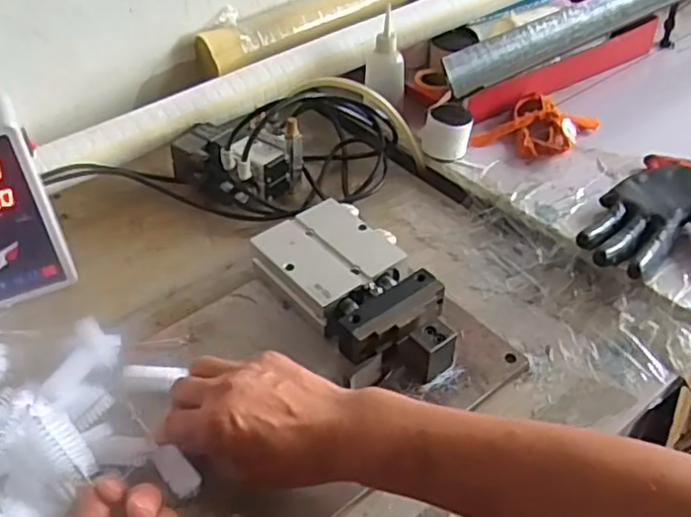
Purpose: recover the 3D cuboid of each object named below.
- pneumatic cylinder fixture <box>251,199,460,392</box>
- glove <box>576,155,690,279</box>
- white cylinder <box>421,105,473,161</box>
[{"bbox_3d":[0.012,0.022,0.578,0.118,0.036,0.202,-25,48,-24],"label":"pneumatic cylinder fixture"},{"bbox_3d":[0.309,-0.043,0.637,0.113,0.030,0.196,23,48,24],"label":"glove"},{"bbox_3d":[0.112,-0.143,0.731,0.054,0.047,0.048,5,44,5],"label":"white cylinder"}]

